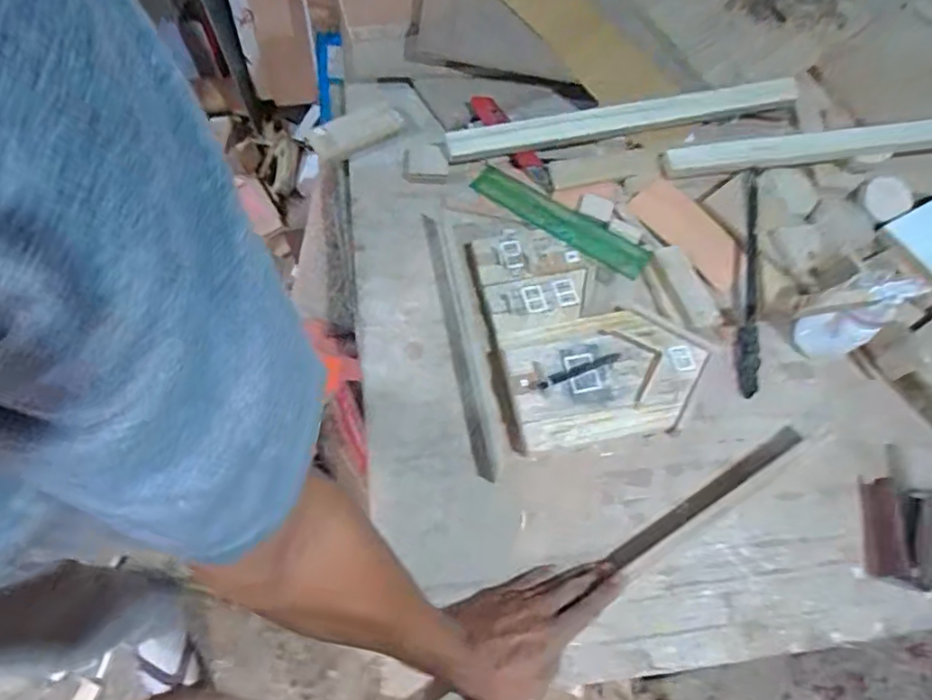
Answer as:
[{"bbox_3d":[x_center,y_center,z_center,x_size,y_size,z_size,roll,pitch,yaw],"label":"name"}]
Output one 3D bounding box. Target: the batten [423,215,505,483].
[{"bbox_3d":[-0.003,-0.019,0.670,0.034,0.009,0.334,-9,64,-8],"label":"batten"}]

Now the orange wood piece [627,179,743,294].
[{"bbox_3d":[0.291,-0.153,0.747,0.071,0.012,0.169,-31,69,-17],"label":"orange wood piece"}]

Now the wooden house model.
[{"bbox_3d":[0.141,-0.034,0.664,0.237,0.036,0.279,-8,64,-7],"label":"wooden house model"}]

